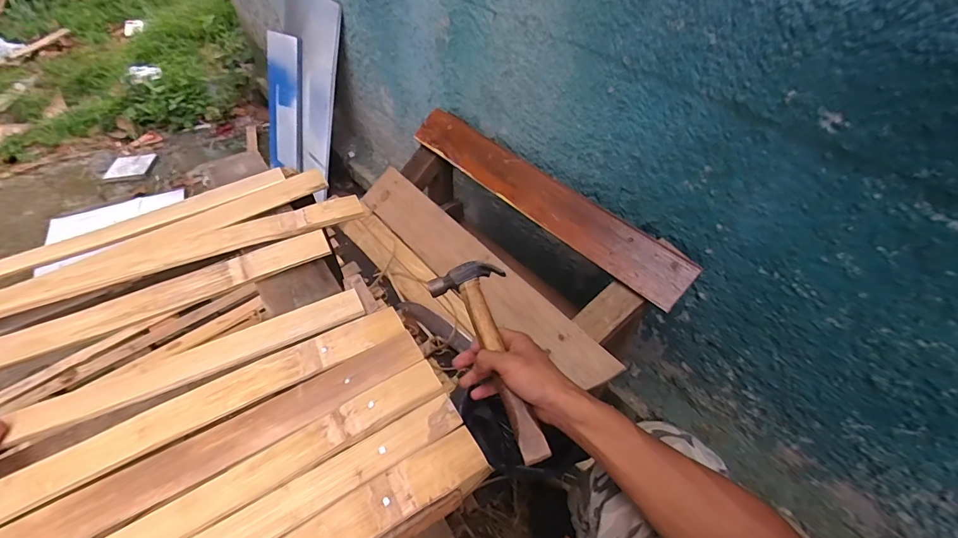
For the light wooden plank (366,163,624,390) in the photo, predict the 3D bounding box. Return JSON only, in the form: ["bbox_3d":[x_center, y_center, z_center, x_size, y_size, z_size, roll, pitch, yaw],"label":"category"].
[{"bbox_3d":[-0.022,0.003,0.801,0.622,0.032,0.122,42,98,26],"label":"light wooden plank"}]

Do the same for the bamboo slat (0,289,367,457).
[{"bbox_3d":[-0.314,0.113,0.274,0.494,0.015,0.032,-22,53,-19],"label":"bamboo slat"}]

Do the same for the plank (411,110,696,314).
[{"bbox_3d":[0.102,-0.150,0.823,0.649,0.021,0.092,39,94,27],"label":"plank"}]

